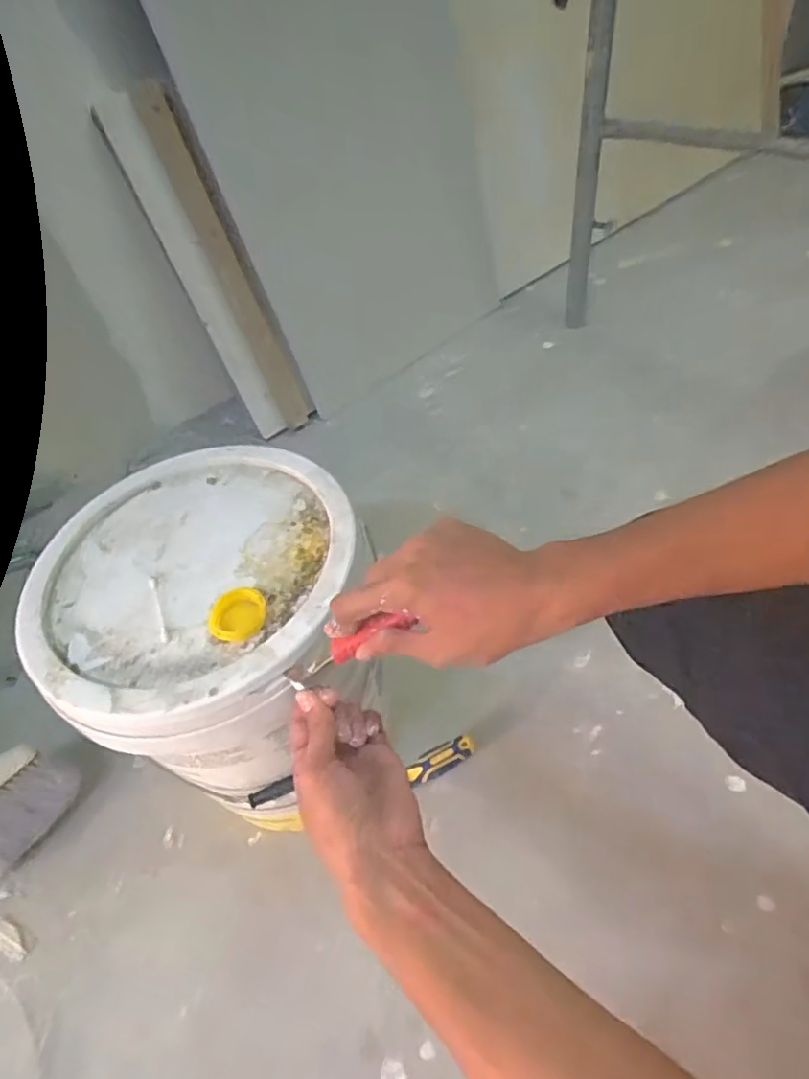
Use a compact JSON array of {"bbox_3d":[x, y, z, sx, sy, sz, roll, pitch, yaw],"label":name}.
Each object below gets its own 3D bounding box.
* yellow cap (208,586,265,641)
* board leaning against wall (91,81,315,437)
[{"bbox_3d":[-0.131,0.057,0.458,0.038,0.012,0.046,3,50,12],"label":"yellow cap"},{"bbox_3d":[-0.341,-0.468,1.073,0.113,0.590,0.074,-42,38,-25],"label":"board leaning against wall"}]

